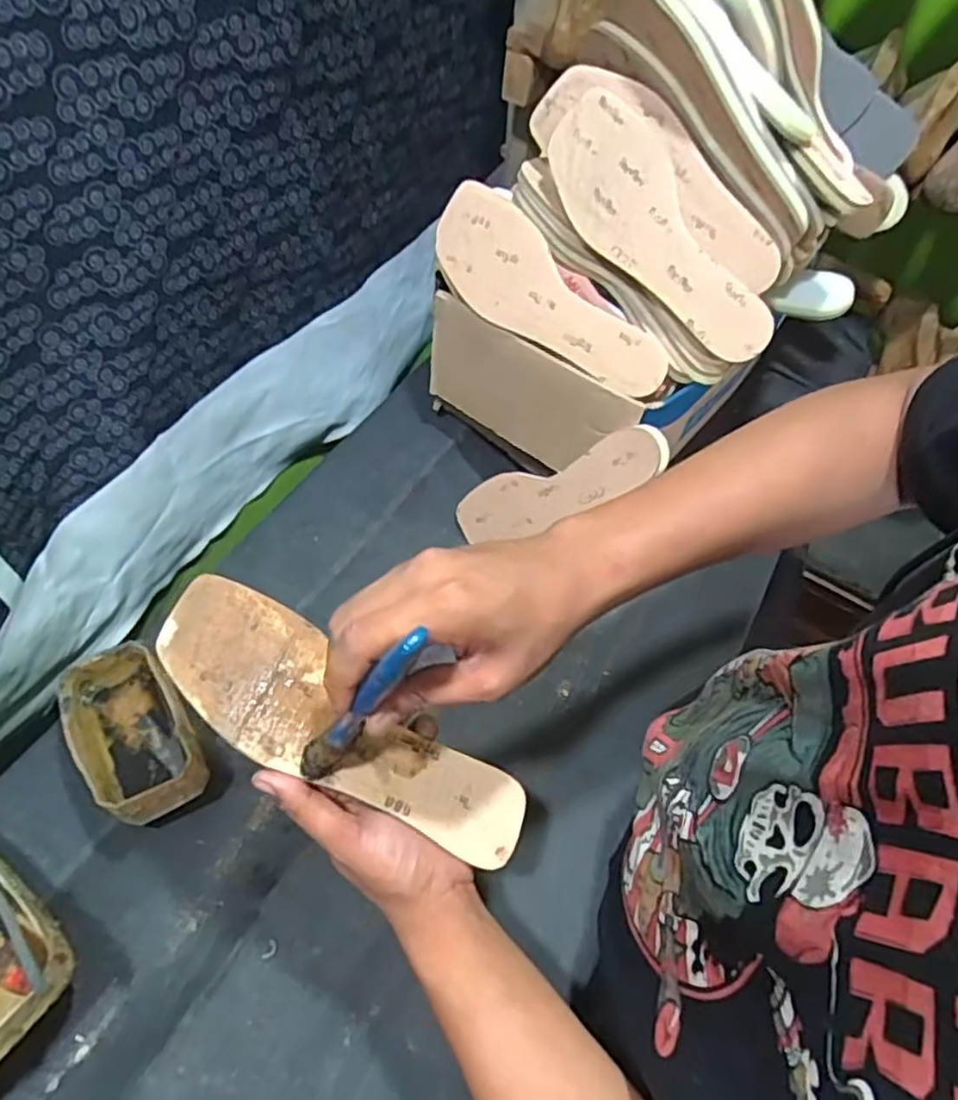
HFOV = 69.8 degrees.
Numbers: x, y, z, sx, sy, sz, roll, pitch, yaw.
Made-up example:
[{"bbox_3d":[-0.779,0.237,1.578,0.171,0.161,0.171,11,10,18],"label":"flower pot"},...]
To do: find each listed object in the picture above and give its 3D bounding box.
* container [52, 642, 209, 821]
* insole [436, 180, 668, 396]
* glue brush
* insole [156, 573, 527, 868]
[{"bbox_3d":[-0.273,0.148,0.547,0.077,0.067,0.132,-30,64,-20],"label":"container"},{"bbox_3d":[0.055,-0.217,0.606,0.086,0.020,0.239,-44,81,14],"label":"insole"},{"bbox_3d":[-0.062,0.082,0.344,0.013,0.153,0.015,2,53,-33],"label":"glue brush"},{"bbox_3d":[-0.082,0.110,0.416,0.244,0.010,0.081,38,56,-2],"label":"insole"}]

